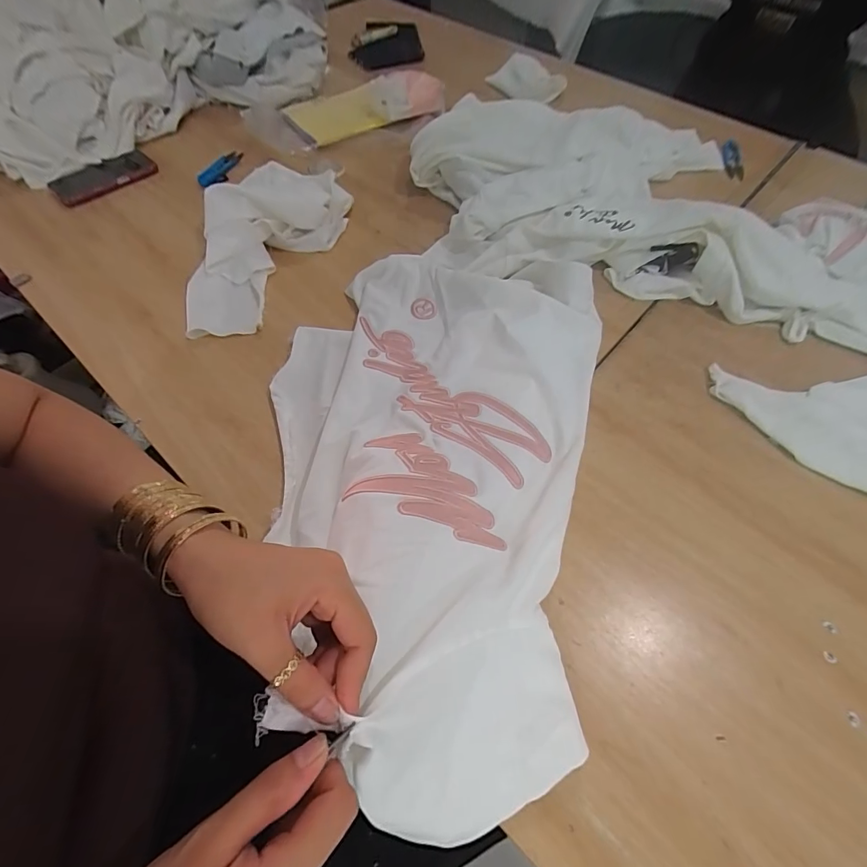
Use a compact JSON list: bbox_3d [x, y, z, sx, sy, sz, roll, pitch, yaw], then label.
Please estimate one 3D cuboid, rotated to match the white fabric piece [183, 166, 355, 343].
[{"bbox_3d":[-0.264,-0.285,0.579,0.167,0.063,0.334,21,63,11],"label":"white fabric piece"}]

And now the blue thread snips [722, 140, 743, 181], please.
[{"bbox_3d":[0.539,-0.496,0.718,0.034,0.009,0.095,4,76,2],"label":"blue thread snips"}]

